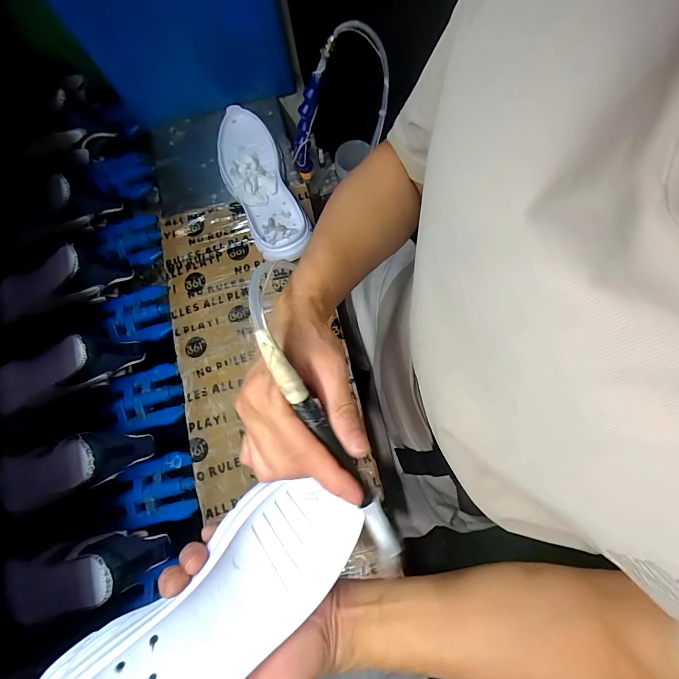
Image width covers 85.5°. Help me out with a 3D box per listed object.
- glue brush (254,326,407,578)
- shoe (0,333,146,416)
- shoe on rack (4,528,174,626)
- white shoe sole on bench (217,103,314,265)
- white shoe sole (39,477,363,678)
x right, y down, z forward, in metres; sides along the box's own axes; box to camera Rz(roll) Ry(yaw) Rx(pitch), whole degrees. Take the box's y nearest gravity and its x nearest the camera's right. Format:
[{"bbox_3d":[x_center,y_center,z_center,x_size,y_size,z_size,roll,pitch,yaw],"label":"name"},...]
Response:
[{"bbox_3d":[-0.004,0.071,0.232,0.016,0.013,0.174,-31,98,-8],"label":"glue brush"},{"bbox_3d":[-0.410,0.047,0.537,0.223,0.096,0.077,-11,76,-3],"label":"shoe"},{"bbox_3d":[-0.340,0.301,0.474,0.216,0.101,0.080,-14,76,-4],"label":"shoe on rack"},{"bbox_3d":[-0.127,-0.246,0.587,0.104,0.059,0.291,-19,77,-5],"label":"white shoe sole on bench"},{"bbox_3d":[-0.084,0.186,0.250,0.232,0.026,0.089,-31,77,-35],"label":"white shoe sole"}]

